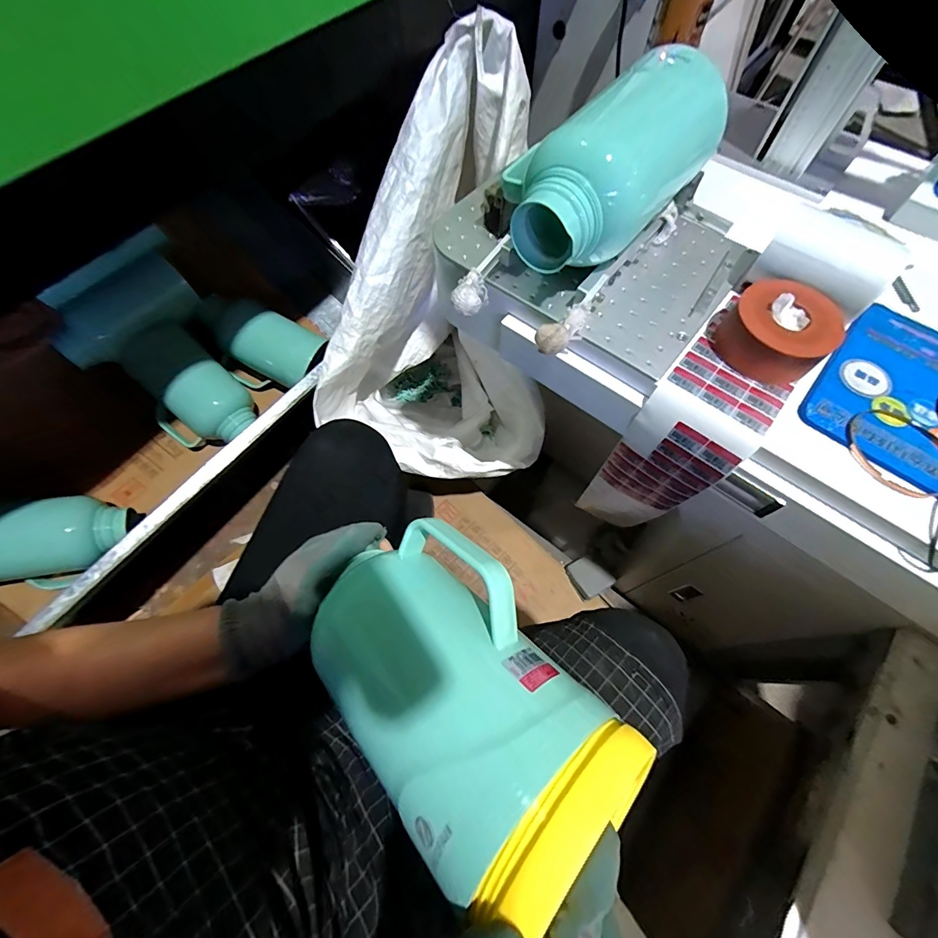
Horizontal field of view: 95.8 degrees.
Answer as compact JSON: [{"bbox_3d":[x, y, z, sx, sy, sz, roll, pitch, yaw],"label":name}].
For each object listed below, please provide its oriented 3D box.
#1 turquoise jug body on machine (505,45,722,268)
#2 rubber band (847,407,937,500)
[{"bbox_3d":[0.154,-0.305,0.437,0.254,0.109,0.106,-39,70,-3],"label":"turquoise jug body on machine"},{"bbox_3d":[0.411,-0.017,0.403,0.085,0.006,0.097,-31,68,-13],"label":"rubber band"}]

